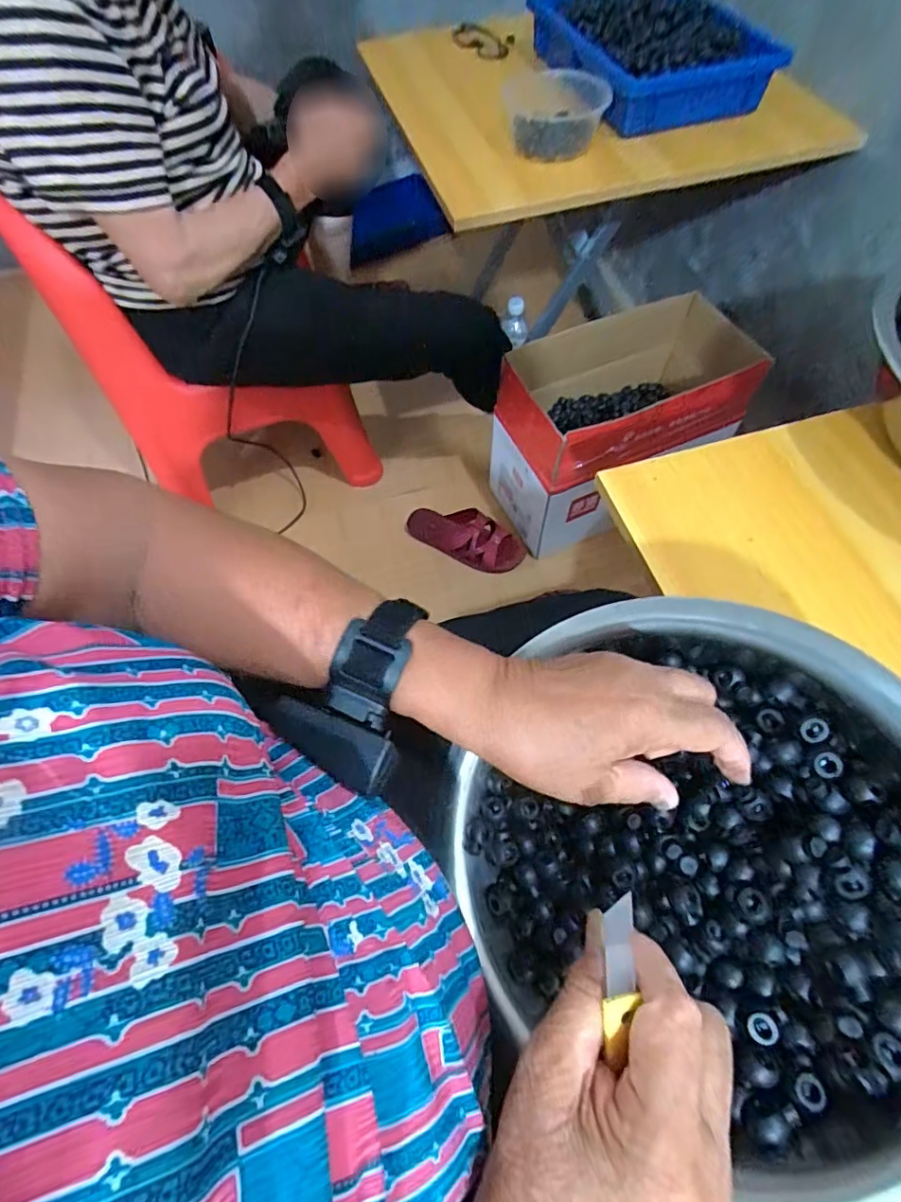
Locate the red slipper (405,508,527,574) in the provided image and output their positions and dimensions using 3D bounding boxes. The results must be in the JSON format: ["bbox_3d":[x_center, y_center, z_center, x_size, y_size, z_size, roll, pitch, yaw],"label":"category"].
[{"bbox_3d":[0.028,-0.126,1.027,0.228,0.054,0.087,28,67,15],"label":"red slipper"}]

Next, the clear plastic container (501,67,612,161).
[{"bbox_3d":[0.146,-0.695,0.766,0.140,0.068,0.153,5,63,4],"label":"clear plastic container"}]

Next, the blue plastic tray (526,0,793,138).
[{"bbox_3d":[0.297,-0.843,0.818,0.238,0.074,0.358,-12,63,-4],"label":"blue plastic tray"}]

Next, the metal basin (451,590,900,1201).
[{"bbox_3d":[0.132,0.149,0.328,0.301,0.120,0.301,-6,78,32],"label":"metal basin"}]

